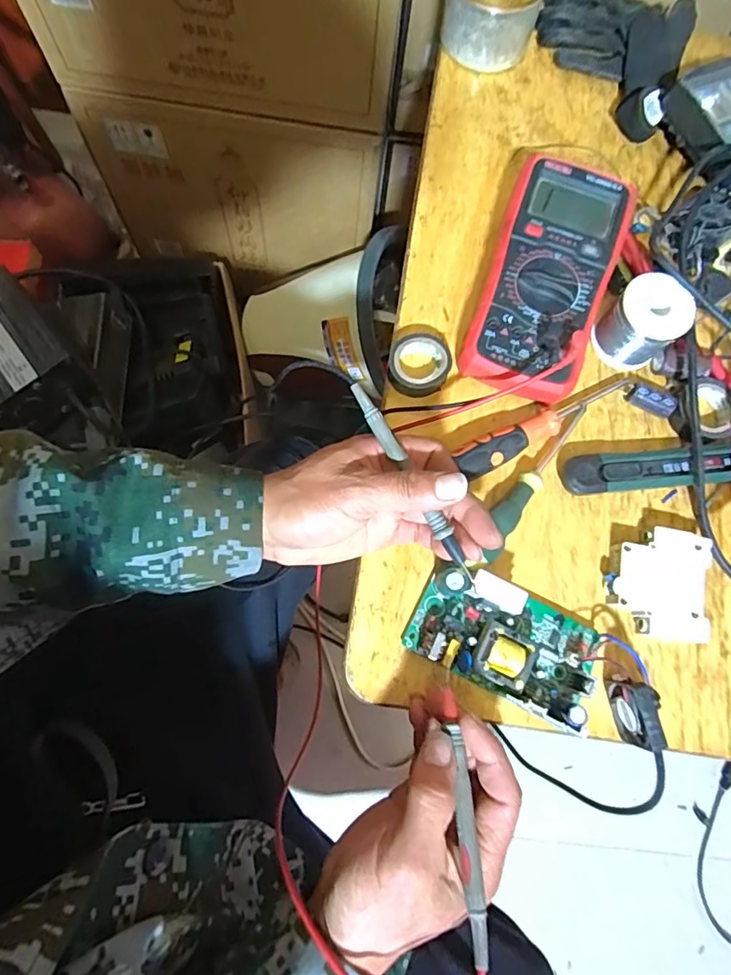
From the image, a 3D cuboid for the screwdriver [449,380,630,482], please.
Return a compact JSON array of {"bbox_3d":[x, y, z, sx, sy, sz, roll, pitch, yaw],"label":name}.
[{"bbox_3d":[0.135,-0.050,0.395,0.156,0.027,0.024,-29,82,-10],"label":"screwdriver"}]

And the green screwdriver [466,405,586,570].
[{"bbox_3d":[0.120,-0.001,0.384,0.020,0.025,0.155,39,78,4],"label":"green screwdriver"}]

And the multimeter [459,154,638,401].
[{"bbox_3d":[0.136,-0.157,0.408,0.090,0.055,0.185,20,76,2],"label":"multimeter"}]

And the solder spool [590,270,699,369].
[{"bbox_3d":[0.213,-0.126,0.405,0.048,0.051,0.051,1,78,-4],"label":"solder spool"}]

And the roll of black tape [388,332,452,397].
[{"bbox_3d":[0.041,-0.094,0.404,0.047,0.022,0.042,-5,78,-5],"label":"roll of black tape"}]

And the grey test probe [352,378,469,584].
[{"bbox_3d":[0.028,-0.005,0.323,0.011,0.007,0.134,-28,84,-9],"label":"grey test probe"}]

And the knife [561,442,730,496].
[{"bbox_3d":[0.214,-0.014,0.394,0.131,0.020,0.029,-6,79,-6],"label":"knife"}]

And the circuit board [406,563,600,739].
[{"bbox_3d":[0.093,0.101,0.350,0.120,0.034,0.069,27,77,2],"label":"circuit board"}]

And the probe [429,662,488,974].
[{"bbox_3d":[0.052,0.171,0.287,0.010,0.011,0.137,-3,57,-2],"label":"probe"}]

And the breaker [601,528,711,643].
[{"bbox_3d":[0.208,0.066,0.375,0.068,0.018,0.075,13,77,-1],"label":"breaker"}]

